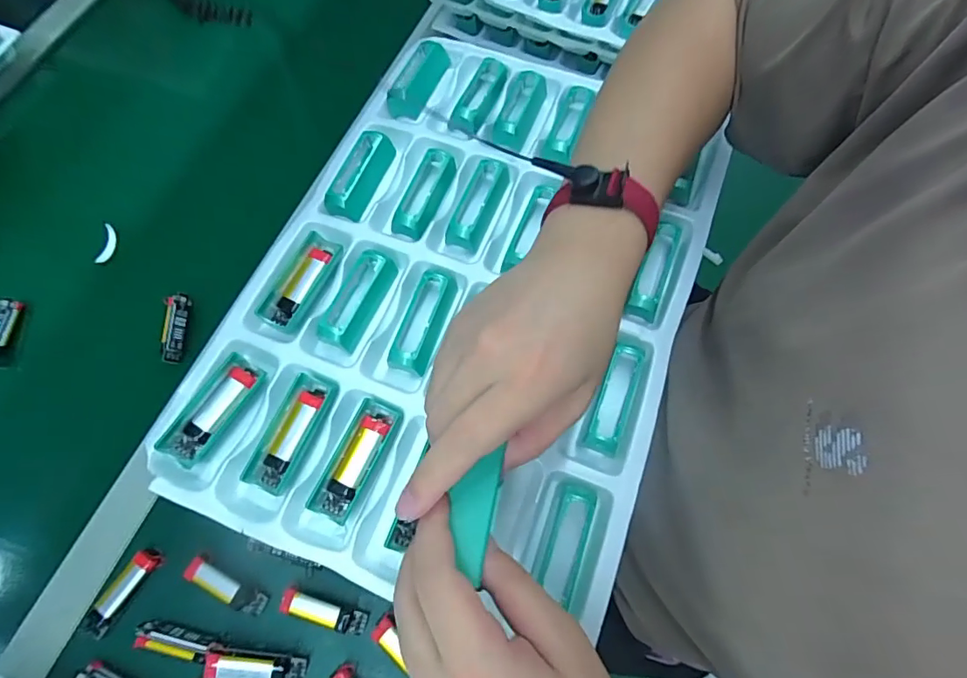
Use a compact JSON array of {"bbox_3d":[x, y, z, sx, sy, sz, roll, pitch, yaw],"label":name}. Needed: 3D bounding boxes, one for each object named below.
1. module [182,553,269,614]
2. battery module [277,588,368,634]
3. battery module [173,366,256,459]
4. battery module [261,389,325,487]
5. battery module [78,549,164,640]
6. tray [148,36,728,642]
[{"bbox_3d":[-0.203,0.194,0.385,0.070,0.017,0.017,25,72,9],"label":"module"},{"bbox_3d":[-0.124,0.213,0.380,0.067,0.013,0.018,16,71,6],"label":"battery module"},{"bbox_3d":[-0.187,0.050,0.340,0.017,0.008,0.070,31,73,11],"label":"battery module"},{"bbox_3d":[-0.131,0.066,0.337,0.017,0.010,0.070,21,71,7],"label":"battery module"},{"bbox_3d":[-0.285,0.199,0.383,0.021,0.010,0.068,31,73,11],"label":"battery module"},{"bbox_3d":[-0.010,-0.048,0.383,0.315,0.030,0.444,21,69,7],"label":"tray"}]

